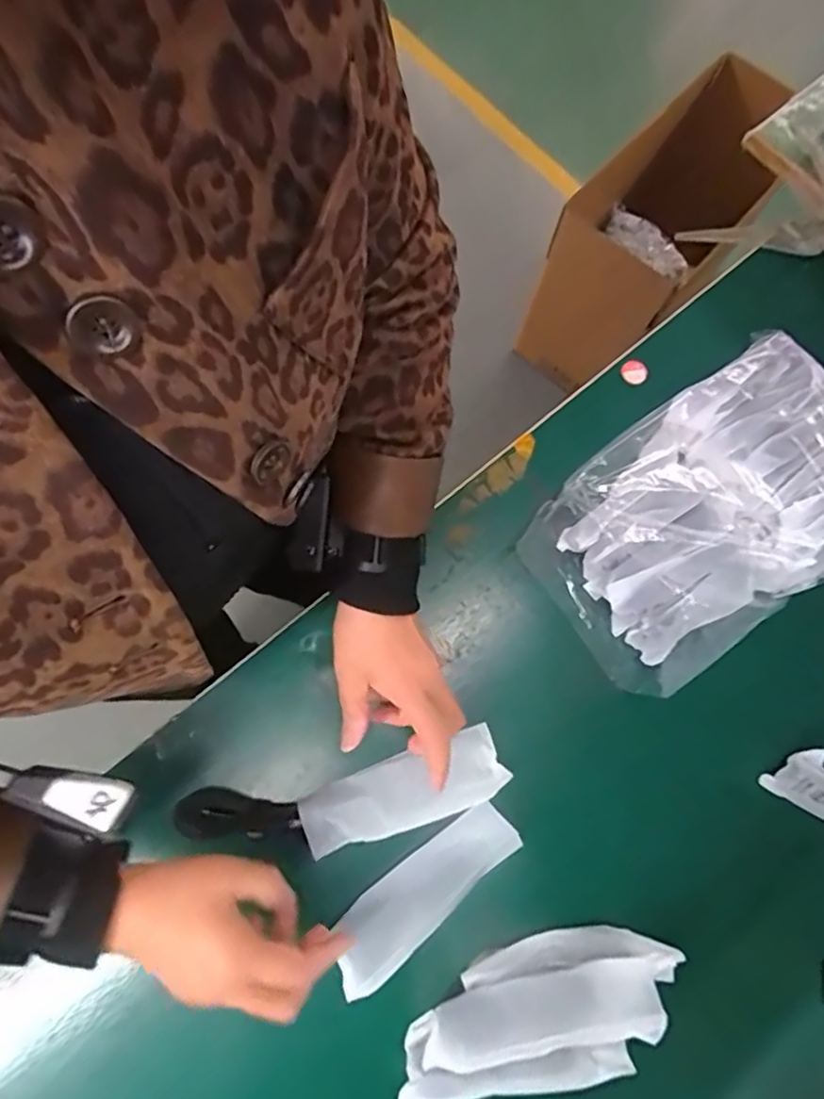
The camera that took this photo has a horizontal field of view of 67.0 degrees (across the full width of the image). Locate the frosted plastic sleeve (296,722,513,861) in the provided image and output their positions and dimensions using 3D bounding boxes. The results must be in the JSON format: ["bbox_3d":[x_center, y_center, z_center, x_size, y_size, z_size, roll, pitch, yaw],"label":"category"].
[{"bbox_3d":[-0.006,0.181,0.467,0.153,0.015,0.052,-14,71,-13],"label":"frosted plastic sleeve"}]

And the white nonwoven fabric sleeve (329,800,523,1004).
[{"bbox_3d":[0.009,0.244,0.443,0.150,0.010,0.049,-36,70,-13],"label":"white nonwoven fabric sleeve"}]

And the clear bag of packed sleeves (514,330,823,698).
[{"bbox_3d":[0.262,-0.040,0.509,0.305,0.096,0.200,-30,77,-11],"label":"clear bag of packed sleeves"}]

